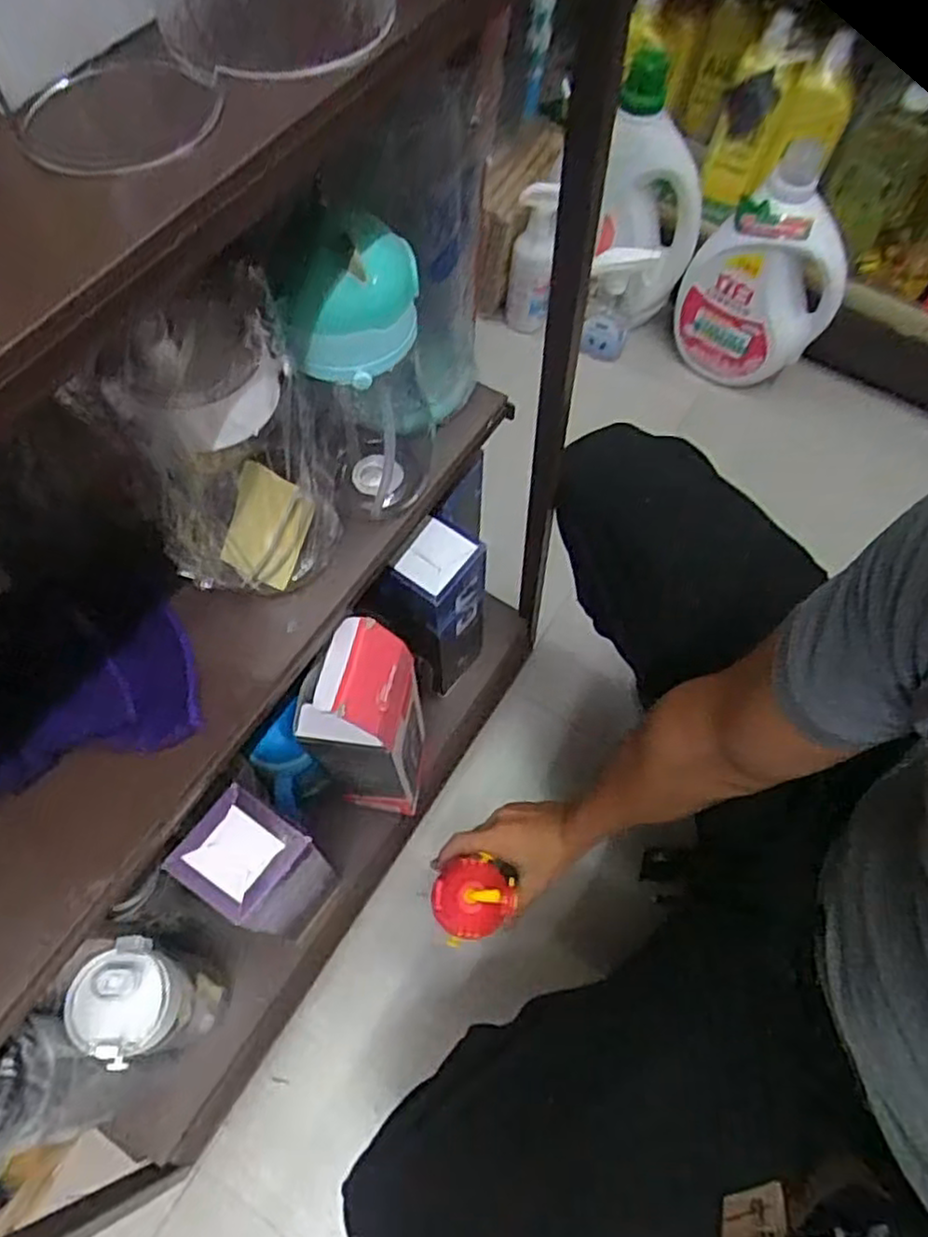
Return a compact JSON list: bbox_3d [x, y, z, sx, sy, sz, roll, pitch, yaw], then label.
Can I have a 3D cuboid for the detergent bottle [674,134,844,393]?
[{"bbox_3d":[0.453,-0.510,1.101,0.114,0.316,0.216,-41,73,-19],"label":"detergent bottle"}]

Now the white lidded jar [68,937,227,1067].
[{"bbox_3d":[-0.244,0.305,0.576,0.071,0.182,0.066,1,65,-3],"label":"white lidded jar"}]

